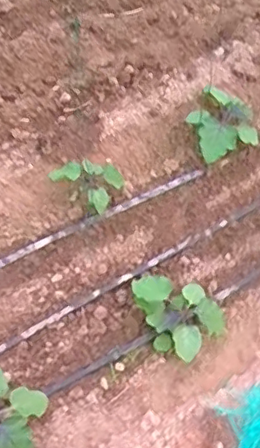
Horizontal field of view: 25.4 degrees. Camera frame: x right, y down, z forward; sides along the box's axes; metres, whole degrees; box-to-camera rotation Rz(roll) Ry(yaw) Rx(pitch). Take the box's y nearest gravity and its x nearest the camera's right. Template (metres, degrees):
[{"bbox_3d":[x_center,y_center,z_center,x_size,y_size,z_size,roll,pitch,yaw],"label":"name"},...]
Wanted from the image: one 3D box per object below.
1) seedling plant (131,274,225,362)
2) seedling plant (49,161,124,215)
[{"bbox_3d":[0.123,0.242,1.581,0.186,0.139,0.250,-33,64,-20],"label":"seedling plant"},{"bbox_3d":[-0.131,-0.151,1.833,0.211,0.086,0.149,26,61,15],"label":"seedling plant"}]

